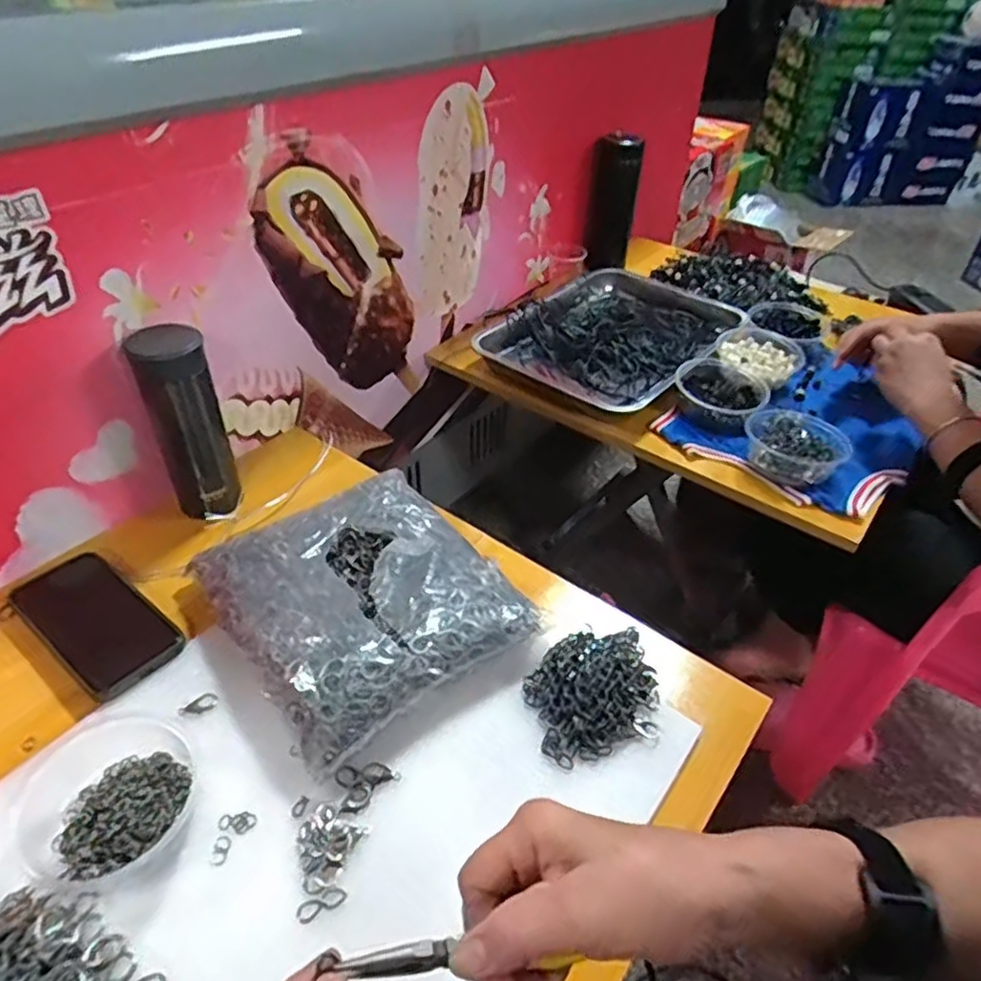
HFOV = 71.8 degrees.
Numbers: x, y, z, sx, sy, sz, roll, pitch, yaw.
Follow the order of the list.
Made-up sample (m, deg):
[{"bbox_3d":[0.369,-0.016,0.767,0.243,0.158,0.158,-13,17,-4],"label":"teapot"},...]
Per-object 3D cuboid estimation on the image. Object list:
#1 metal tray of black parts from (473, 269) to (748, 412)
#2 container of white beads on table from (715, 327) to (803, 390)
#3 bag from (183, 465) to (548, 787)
[{"bbox_3d":[0.180,-0.226,1.003,0.269,0.054,0.330,30,47,28],"label":"metal tray of black parts"},{"bbox_3d":[0.351,-0.177,0.886,0.095,0.031,0.096,2,40,-1],"label":"container of white beads on table"},{"bbox_3d":[-0.112,0.089,0.598,0.223,0.056,0.244,-27,49,-30],"label":"bag"}]

